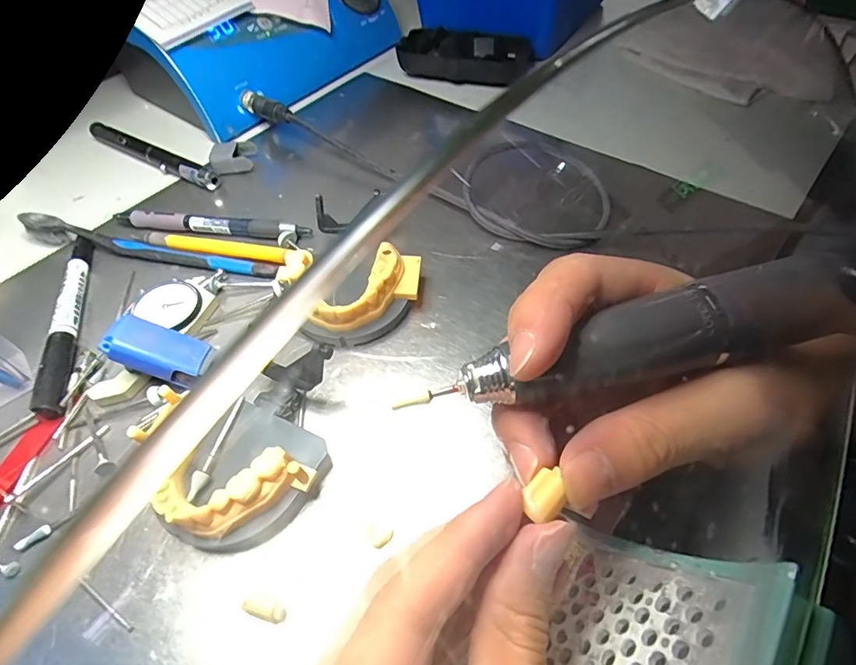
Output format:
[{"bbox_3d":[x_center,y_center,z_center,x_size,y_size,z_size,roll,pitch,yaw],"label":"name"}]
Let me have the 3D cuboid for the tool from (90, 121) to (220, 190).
[{"bbox_3d":[-0.217,-0.139,0.375,0.145,0.016,0.016,25,58,21],"label":"tool"}]

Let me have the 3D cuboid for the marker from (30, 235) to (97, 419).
[{"bbox_3d":[-0.205,-0.009,0.274,0.011,0.014,0.132,-15,53,-8],"label":"marker"}]

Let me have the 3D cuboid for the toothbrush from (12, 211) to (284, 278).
[{"bbox_3d":[-0.180,-0.056,0.302,0.182,0.016,0.013,11,54,12],"label":"toothbrush"}]

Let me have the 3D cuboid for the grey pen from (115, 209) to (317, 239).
[{"bbox_3d":[-0.145,-0.072,0.314,0.137,0.008,0.012,7,53,9],"label":"grey pen"}]

